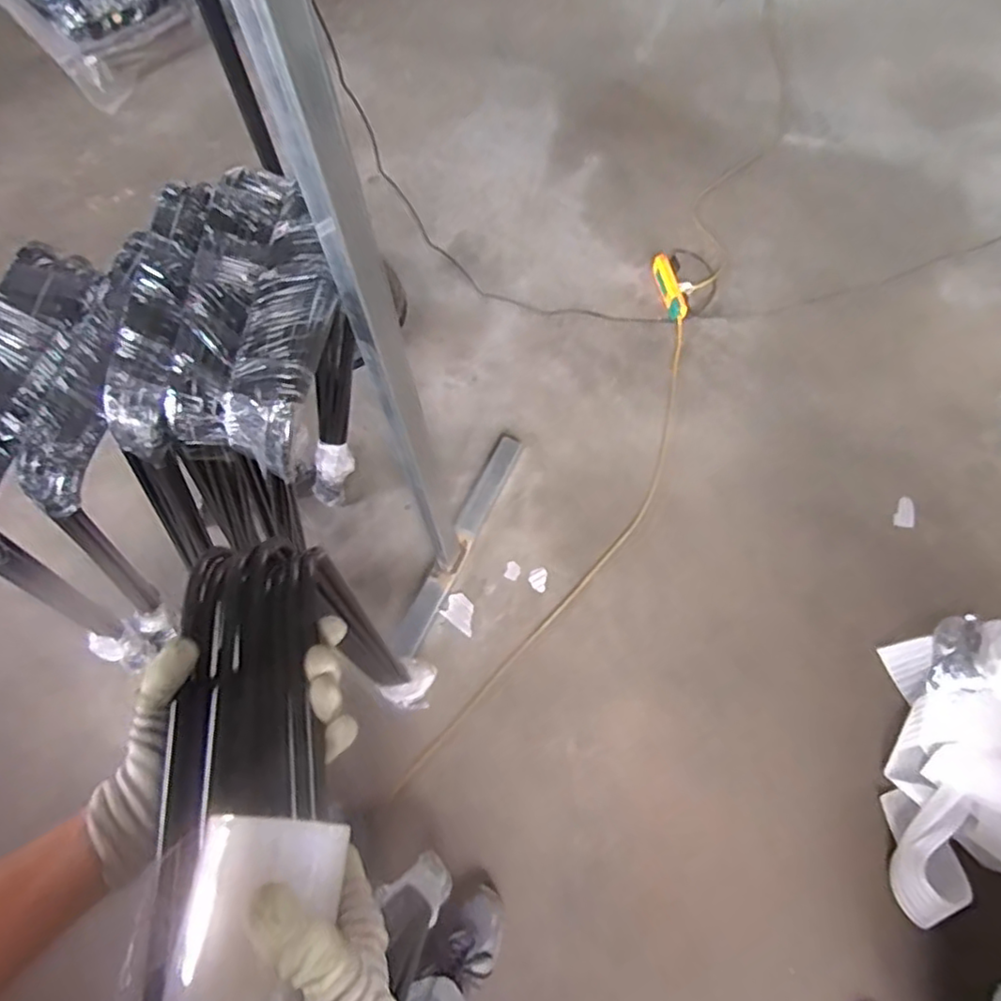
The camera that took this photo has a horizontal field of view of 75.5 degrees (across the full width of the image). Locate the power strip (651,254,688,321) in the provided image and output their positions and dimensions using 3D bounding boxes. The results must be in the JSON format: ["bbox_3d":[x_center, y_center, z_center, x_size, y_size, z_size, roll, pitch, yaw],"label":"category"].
[{"bbox_3d":[0.441,-0.562,1.694,0.051,0.047,0.209,-12,66,-2],"label":"power strip"}]

